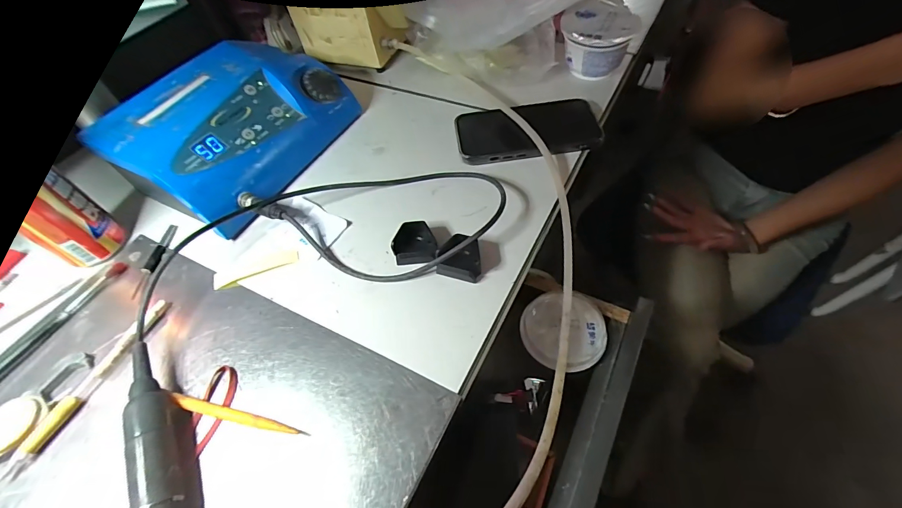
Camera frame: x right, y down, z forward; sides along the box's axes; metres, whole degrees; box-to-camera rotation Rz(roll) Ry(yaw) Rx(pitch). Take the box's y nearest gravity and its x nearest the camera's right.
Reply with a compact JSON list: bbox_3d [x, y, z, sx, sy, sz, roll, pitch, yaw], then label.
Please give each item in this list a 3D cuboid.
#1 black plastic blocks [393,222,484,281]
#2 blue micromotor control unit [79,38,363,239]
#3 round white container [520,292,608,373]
[{"bbox_3d":[-0.010,-0.005,0.344,0.079,0.017,0.042,15,57,16],"label":"black plastic blocks"},{"bbox_3d":[-0.233,-0.137,0.426,0.166,0.077,0.223,18,58,18],"label":"blue micromotor control unit"},{"bbox_3d":[0.115,0.077,0.405,0.085,0.012,0.082,-3,54,5],"label":"round white container"}]

